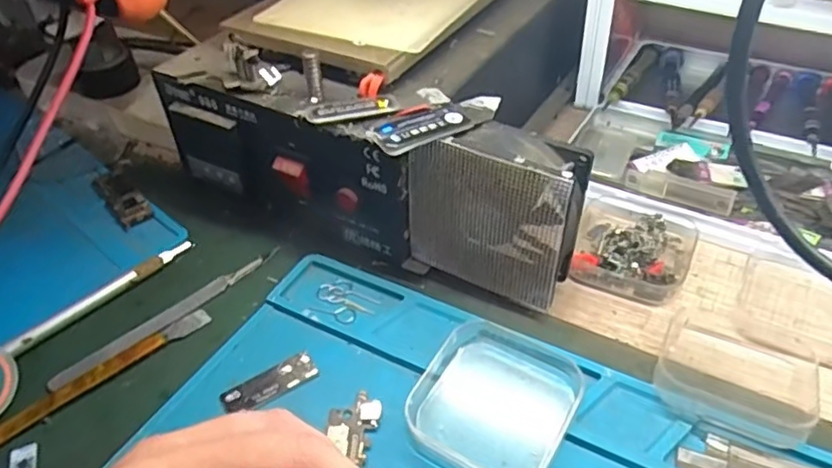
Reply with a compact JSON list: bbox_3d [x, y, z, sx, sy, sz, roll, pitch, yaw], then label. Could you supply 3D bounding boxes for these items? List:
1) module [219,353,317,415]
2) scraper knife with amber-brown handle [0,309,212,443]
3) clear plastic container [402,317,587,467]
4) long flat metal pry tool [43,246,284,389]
[{"bbox_3d":[-0.067,0.069,0.286,0.043,0.004,0.017,-23,45,-21],"label":"module"},{"bbox_3d":[-0.154,0.069,0.296,0.119,0.004,0.012,-32,48,-28],"label":"scraper knife with amber-brown handle"},{"bbox_3d":[0.034,0.070,0.268,0.063,0.019,0.069,23,48,27],"label":"clear plastic container"},{"bbox_3d":[-0.125,0.041,0.324,0.126,0.004,0.012,-34,50,-30],"label":"long flat metal pry tool"}]

